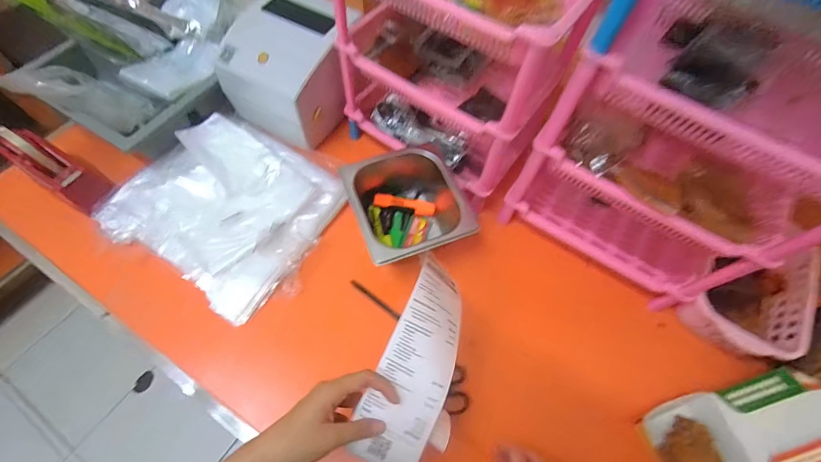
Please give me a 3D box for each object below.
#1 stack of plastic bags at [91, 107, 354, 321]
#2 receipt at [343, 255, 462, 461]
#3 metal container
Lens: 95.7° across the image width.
[{"bbox_3d":[-0.296,-0.045,0.617,0.324,0.047,0.289,30,65,12],"label":"stack of plastic bags"},{"bbox_3d":[0.005,0.142,0.409,0.081,0.053,0.216,16,75,5],"label":"receipt"},{"bbox_3d":[-0.007,-0.030,0.598,0.162,0.102,0.163,-16,65,-11],"label":"metal container"}]

